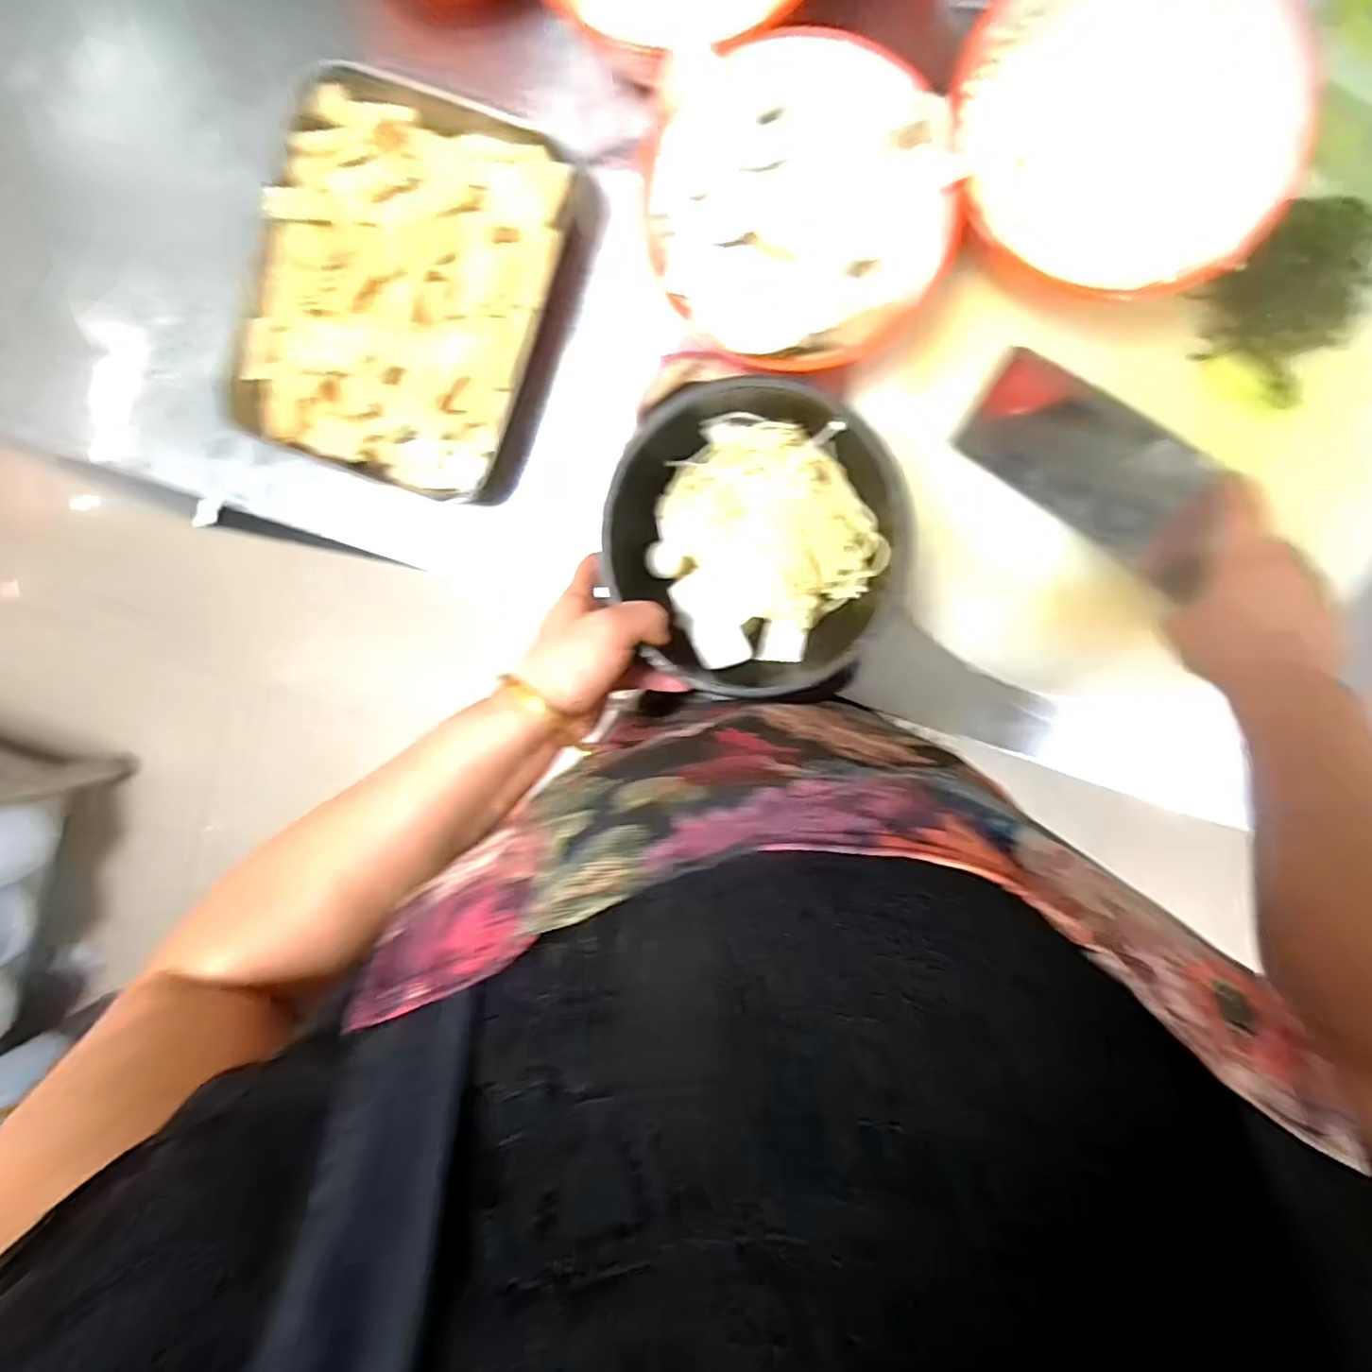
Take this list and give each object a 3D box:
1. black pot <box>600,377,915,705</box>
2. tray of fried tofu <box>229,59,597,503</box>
[{"bbox_3d":[0.045,-0.084,0.383,0.174,0.071,0.185,0,96,2],"label":"black pot"},{"bbox_3d":[-0.197,-0.275,0.458,0.201,0.065,0.263,16,96,0],"label":"tray of fried tofu"}]

